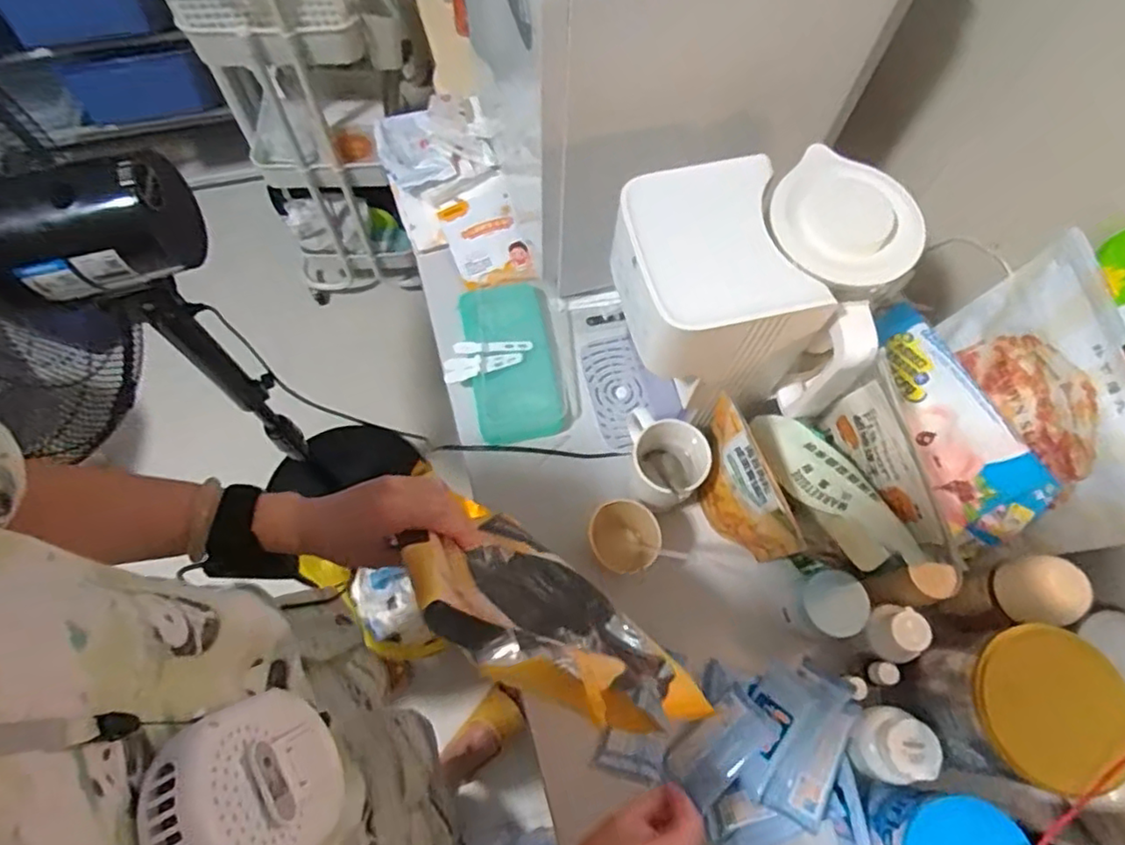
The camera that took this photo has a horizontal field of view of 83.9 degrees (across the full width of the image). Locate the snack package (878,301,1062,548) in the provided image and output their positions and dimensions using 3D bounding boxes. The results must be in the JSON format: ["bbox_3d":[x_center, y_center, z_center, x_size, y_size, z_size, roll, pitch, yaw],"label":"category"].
[{"bbox_3d":[0.370,-0.006,0.617,0.089,0.070,0.253,-16,70,-9],"label":"snack package"}]

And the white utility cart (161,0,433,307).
[{"bbox_3d":[-0.477,-0.646,1.344,0.402,0.809,0.328,-17,70,-10],"label":"white utility cart"}]

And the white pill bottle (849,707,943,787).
[{"bbox_3d":[0.301,0.294,0.568,0.053,0.059,0.061,14,68,3],"label":"white pill bottle"}]

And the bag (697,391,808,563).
[{"bbox_3d":[0.182,0.071,0.648,0.040,0.163,0.158,-23,71,-12],"label":"bag"}]

